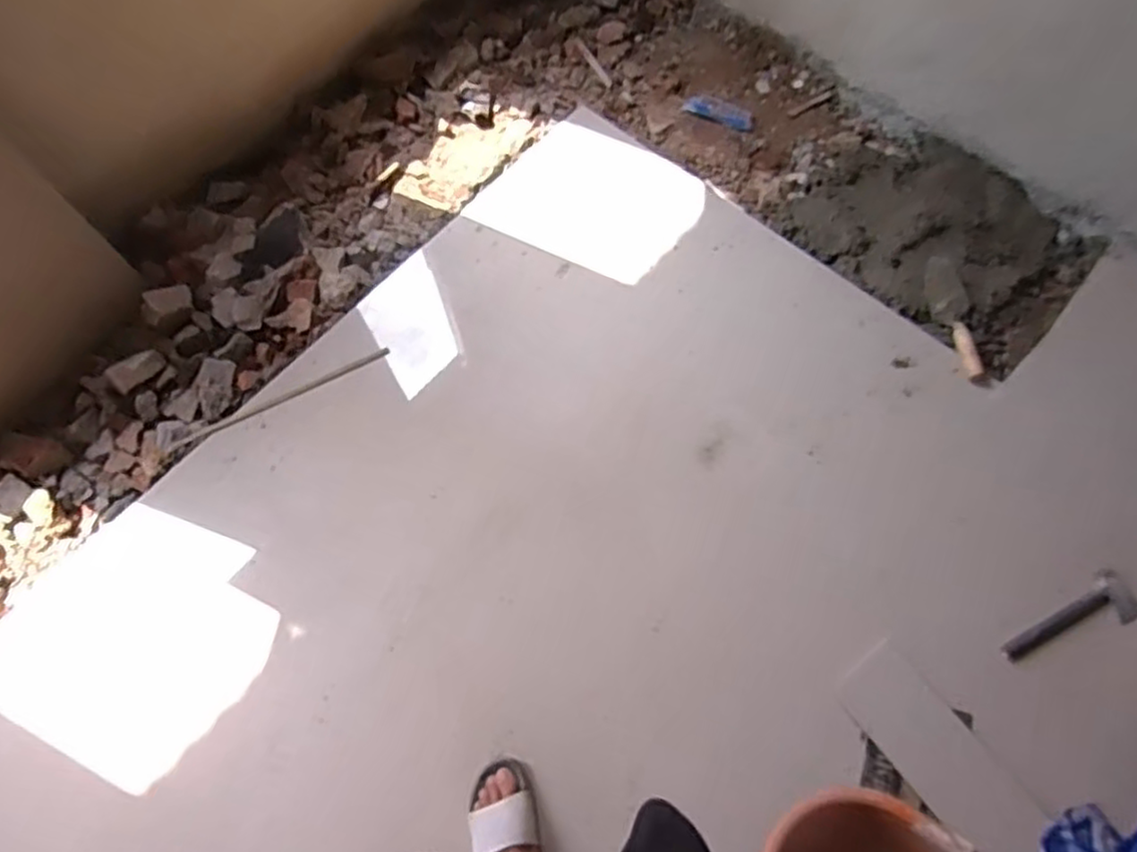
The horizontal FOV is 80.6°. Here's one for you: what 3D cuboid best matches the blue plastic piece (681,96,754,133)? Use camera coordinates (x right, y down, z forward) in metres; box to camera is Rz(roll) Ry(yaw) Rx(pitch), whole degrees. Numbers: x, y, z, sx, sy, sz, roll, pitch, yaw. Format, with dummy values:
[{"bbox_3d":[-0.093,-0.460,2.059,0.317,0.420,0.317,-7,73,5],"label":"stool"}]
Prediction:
[{"bbox_3d":[0.379,-0.787,1.675,0.175,0.010,0.071,24,71,9],"label":"blue plastic piece"}]

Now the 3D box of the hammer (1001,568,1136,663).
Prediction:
[{"bbox_3d":[0.909,0.357,1.221,0.275,0.021,0.089,-23,71,-8],"label":"hammer"}]

